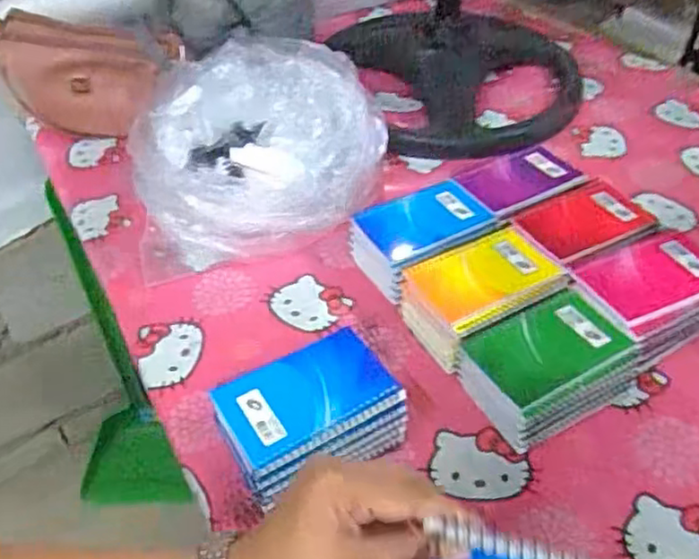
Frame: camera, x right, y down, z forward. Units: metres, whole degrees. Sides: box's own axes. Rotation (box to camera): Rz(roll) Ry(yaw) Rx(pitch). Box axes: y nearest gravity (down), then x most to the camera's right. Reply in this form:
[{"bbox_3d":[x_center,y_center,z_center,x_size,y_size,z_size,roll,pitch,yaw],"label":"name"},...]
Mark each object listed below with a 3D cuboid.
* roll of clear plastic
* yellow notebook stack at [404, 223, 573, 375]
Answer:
[{"bbox_3d":[-0.102,-0.144,0.761,0.287,0.152,0.226,-10,45,-8],"label":"roll of clear plastic"},{"bbox_3d":[0.126,0.013,0.648,0.148,0.053,0.098,-24,48,-20],"label":"yellow notebook stack"}]

